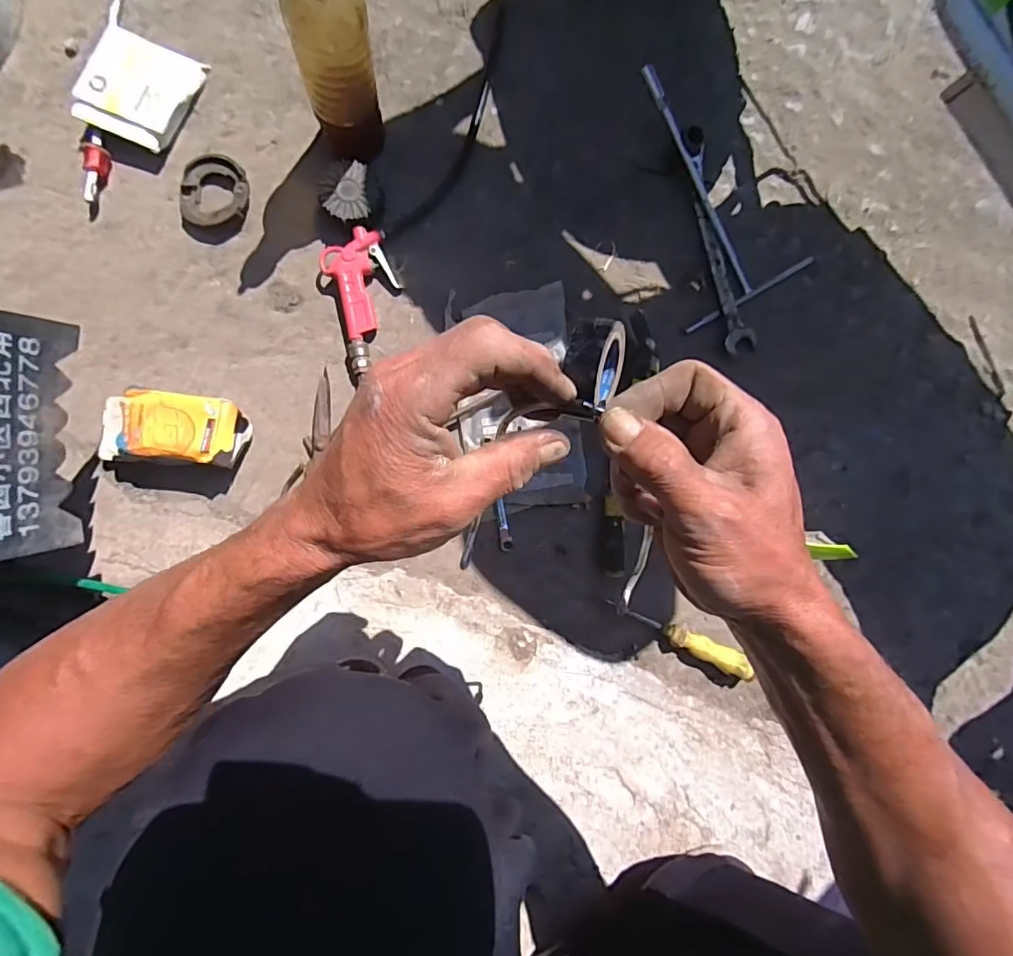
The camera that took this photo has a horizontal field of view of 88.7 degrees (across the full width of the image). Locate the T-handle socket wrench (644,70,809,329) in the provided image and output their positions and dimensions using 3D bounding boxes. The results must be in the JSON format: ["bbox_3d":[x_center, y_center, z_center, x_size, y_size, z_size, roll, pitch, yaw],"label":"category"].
[{"bbox_3d":[0.236,-0.344,0.615,0.175,0.017,0.288,-30,101,-3],"label":"T-handle socket wrench"}]

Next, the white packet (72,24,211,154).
[{"bbox_3d":[-0.437,-0.460,0.611,0.118,0.039,0.130,21,86,0],"label":"white packet"}]

